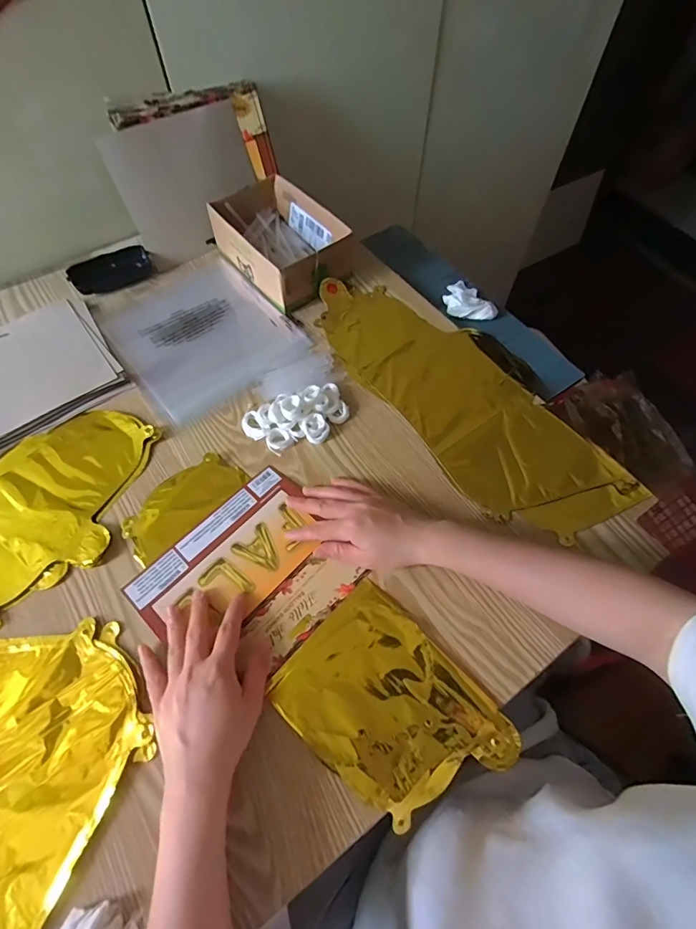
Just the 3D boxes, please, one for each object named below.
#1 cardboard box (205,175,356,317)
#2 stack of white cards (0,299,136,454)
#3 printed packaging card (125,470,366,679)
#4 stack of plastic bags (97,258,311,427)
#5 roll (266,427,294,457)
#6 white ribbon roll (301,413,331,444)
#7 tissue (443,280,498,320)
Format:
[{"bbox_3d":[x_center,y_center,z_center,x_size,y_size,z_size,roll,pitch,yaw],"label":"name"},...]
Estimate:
[{"bbox_3d":[-0.097,-0.323,0.644,0.133,0.070,0.191,-36,67,-19],"label":"cardboard box"},{"bbox_3d":[-0.398,-0.112,0.539,0.202,0.010,0.188,-32,66,-17],"label":"stack of white cards"},{"bbox_3d":[-0.095,0.109,0.436,0.164,0.007,0.188,40,67,20],"label":"printed packaging card"},{"bbox_3d":[-0.201,-0.182,0.598,0.206,0.014,0.241,-35,67,-19],"label":"stack of plastic bags"},{"bbox_3d":[-0.078,-0.028,0.500,0.027,0.008,0.028,0,60,-1],"label":"roll"},{"bbox_3d":[-0.037,-0.041,0.504,0.028,0.014,0.031,-34,66,-18],"label":"white ribbon roll"},{"bbox_3d":[0.166,-0.233,0.626,0.062,0.023,0.080,-30,65,-17],"label":"tissue"}]

